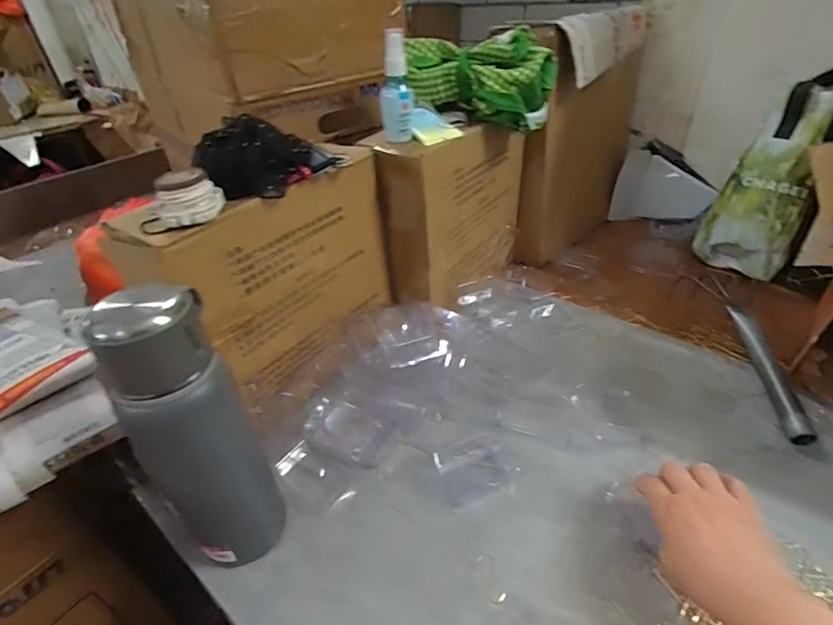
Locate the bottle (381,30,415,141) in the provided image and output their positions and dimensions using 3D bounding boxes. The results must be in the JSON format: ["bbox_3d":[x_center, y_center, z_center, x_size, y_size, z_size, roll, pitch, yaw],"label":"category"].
[{"bbox_3d":[-0.023,-0.263,0.535,0.033,0.116,0.027,4,37,11],"label":"bottle"}]

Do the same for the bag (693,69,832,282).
[{"bbox_3d":[0.580,-0.220,0.725,0.138,0.325,0.079,32,24,36],"label":"bag"}]

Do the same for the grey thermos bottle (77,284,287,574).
[{"bbox_3d":[-0.179,0.104,0.371,0.086,0.268,0.078,-29,45,-30],"label":"grey thermos bottle"}]

